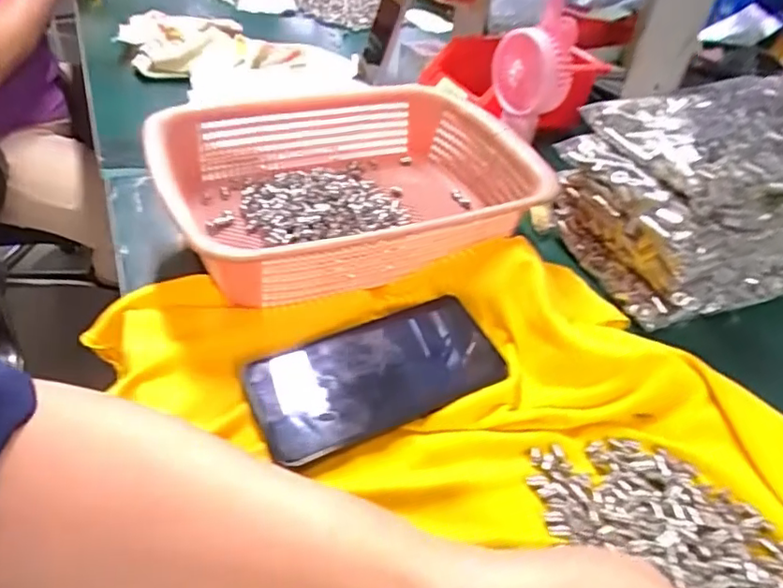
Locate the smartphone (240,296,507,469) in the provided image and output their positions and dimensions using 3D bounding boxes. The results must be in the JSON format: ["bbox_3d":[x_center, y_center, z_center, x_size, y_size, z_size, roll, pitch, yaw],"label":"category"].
[{"bbox_3d":[-0.006,0.047,0.367,0.163,0.016,0.074,-16,47,-25],"label":"smartphone"}]

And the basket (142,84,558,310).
[{"bbox_3d":[-0.029,-0.091,0.474,0.291,0.069,0.208,-14,46,-22],"label":"basket"}]

